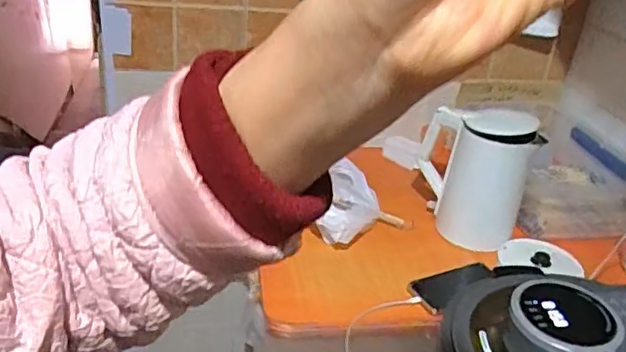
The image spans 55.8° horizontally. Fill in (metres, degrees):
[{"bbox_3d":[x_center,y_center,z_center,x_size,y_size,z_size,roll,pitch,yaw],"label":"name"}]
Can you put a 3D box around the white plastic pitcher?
[{"bbox_3d":[0.307,-0.011,1.131,0.125,0.244,0.178,-9,32,-26],"label":"white plastic pitcher"}]

